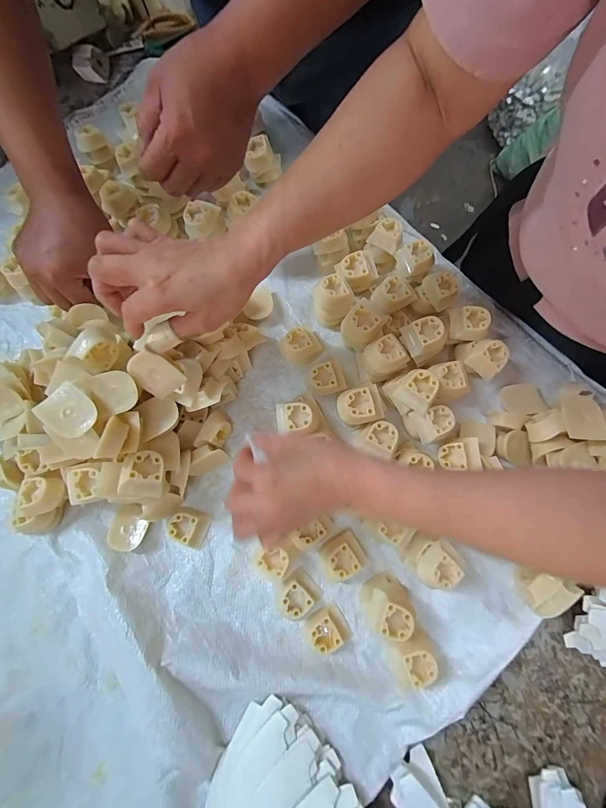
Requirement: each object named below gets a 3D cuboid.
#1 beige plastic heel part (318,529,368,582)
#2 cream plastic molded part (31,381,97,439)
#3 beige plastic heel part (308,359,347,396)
[{"bbox_3d":[0.040,0.160,0.354,0.047,0.030,0.038,-24,76,-6],"label":"beige plastic heel part"},{"bbox_3d":[-0.209,0.007,0.297,0.044,0.009,0.039,40,79,10],"label":"cream plastic molded part"},{"bbox_3d":[0.029,-0.030,0.403,0.044,0.029,0.039,-19,75,-5],"label":"beige plastic heel part"}]

